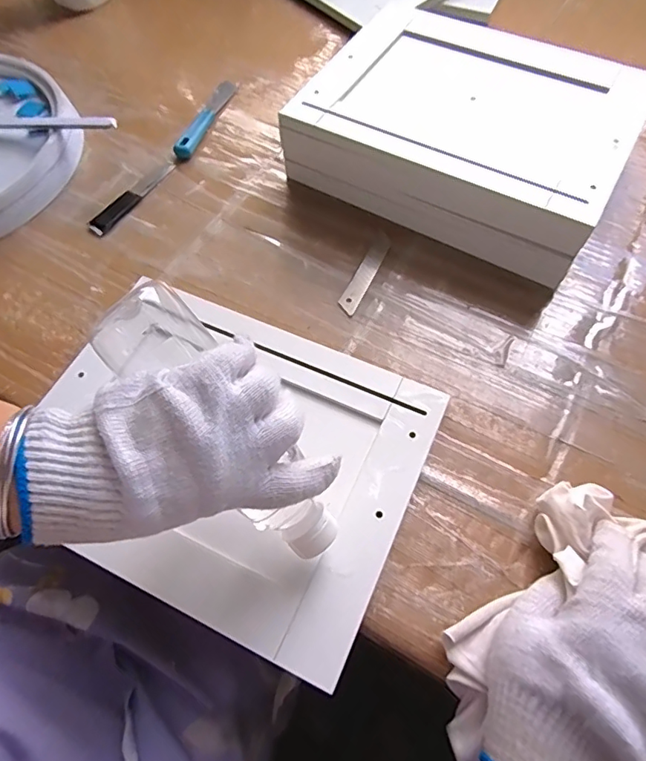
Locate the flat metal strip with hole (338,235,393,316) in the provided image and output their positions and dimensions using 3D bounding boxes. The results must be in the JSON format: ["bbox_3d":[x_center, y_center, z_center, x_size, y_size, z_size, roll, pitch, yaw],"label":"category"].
[{"bbox_3d":[0.040,-0.100,0.462,0.017,0.004,0.097,23,65,13],"label":"flat metal strip with hole"}]

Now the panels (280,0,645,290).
[{"bbox_3d":[0.135,-0.238,0.492,0.291,0.077,0.249,27,66,15],"label":"panels"}]

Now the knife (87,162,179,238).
[{"bbox_3d":[-0.196,-0.191,0.515,0.026,0.004,0.115,28,67,16],"label":"knife"}]

